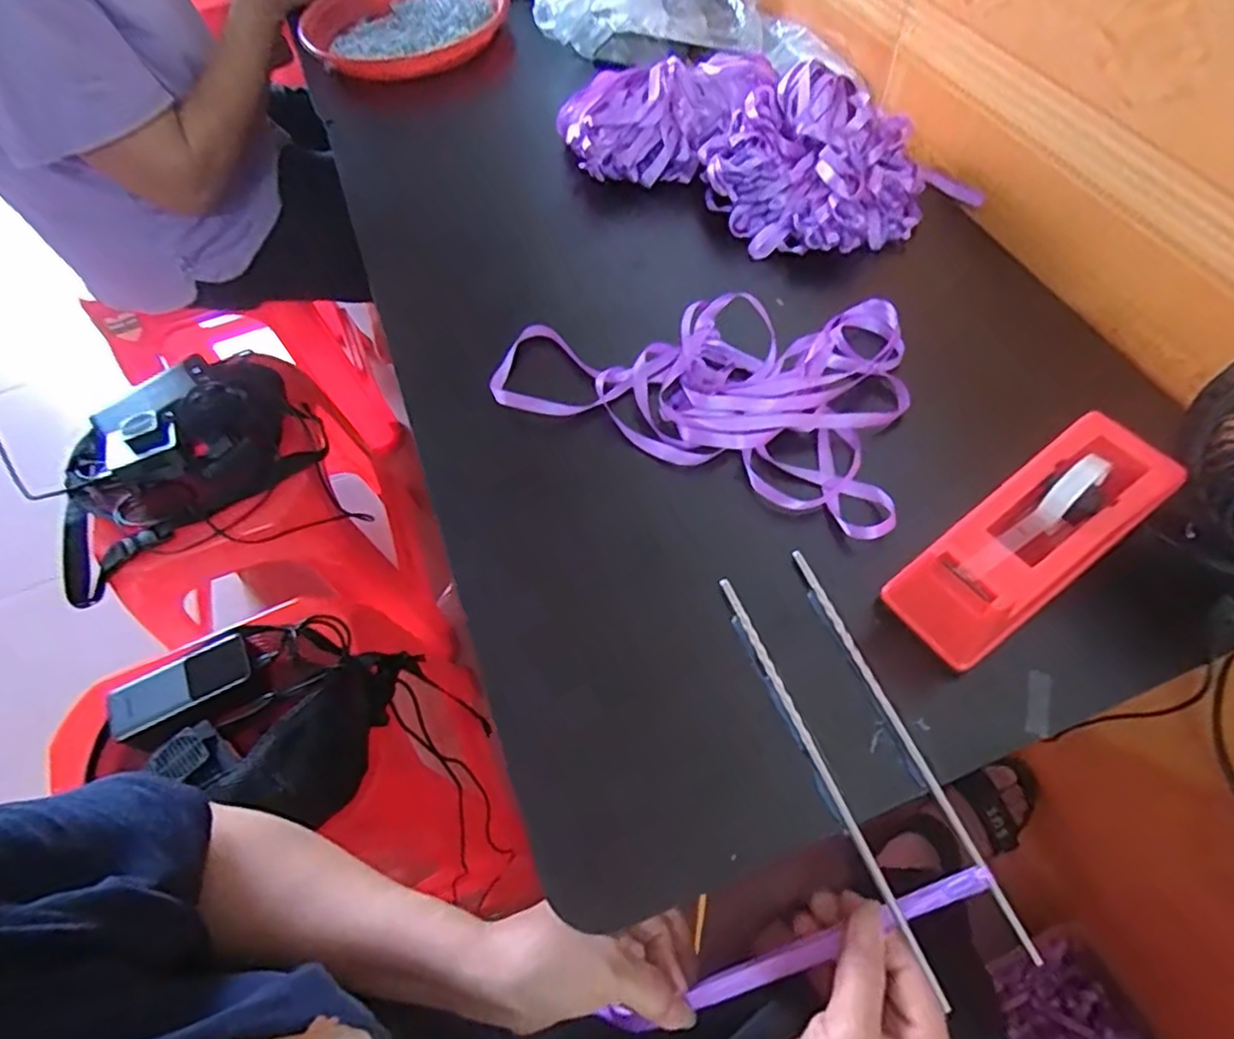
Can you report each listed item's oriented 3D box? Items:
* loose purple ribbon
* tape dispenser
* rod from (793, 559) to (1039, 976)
[{"bbox_3d":[0.057,-0.104,0.484,0.283,0.021,0.184,14,61,13],"label":"loose purple ribbon"},{"bbox_3d":[0.226,0.014,0.375,0.159,0.073,0.062,-32,61,-14],"label":"tape dispenser"},{"bbox_3d":[0.148,0.105,0.363,0.007,0.004,0.210,-20,59,-7],"label":"rod"}]

